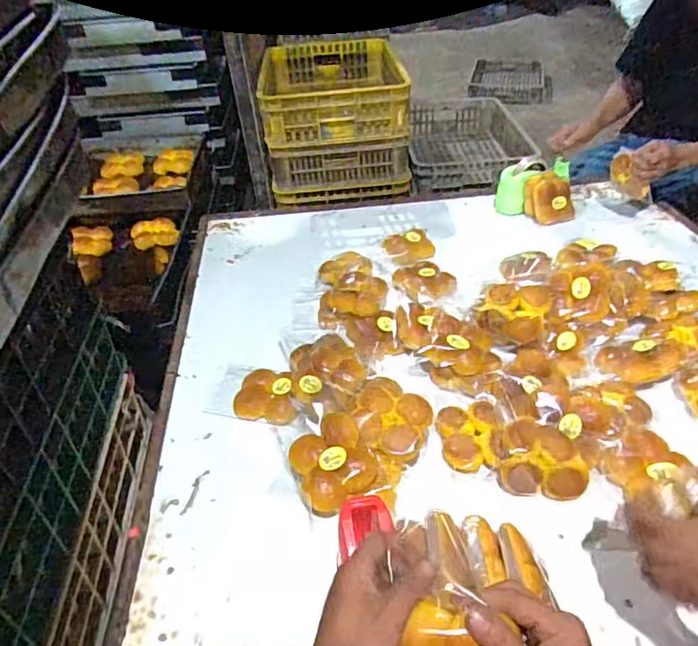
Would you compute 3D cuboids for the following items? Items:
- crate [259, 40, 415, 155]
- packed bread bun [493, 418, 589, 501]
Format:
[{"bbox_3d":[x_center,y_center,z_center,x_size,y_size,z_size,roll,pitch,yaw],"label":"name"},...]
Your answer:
[{"bbox_3d":[-0.054,-0.750,1.731,0.425,0.154,0.636,-4,39,1],"label":"crate"},{"bbox_3d":[0.274,0.195,0.774,0.119,0.053,0.107,0,80,-1],"label":"packed bread bun"}]

